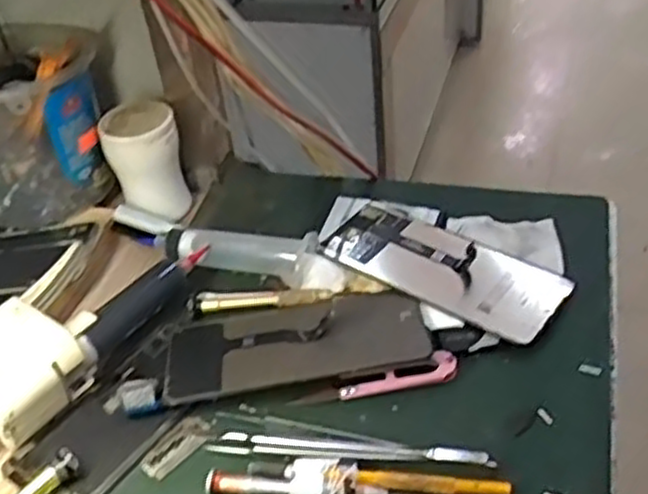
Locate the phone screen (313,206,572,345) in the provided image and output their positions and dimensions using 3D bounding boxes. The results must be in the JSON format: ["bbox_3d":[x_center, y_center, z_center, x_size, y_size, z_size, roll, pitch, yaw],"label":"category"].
[{"bbox_3d":[0.077,0.010,0.512,0.158,0.011,0.071,25,49,32],"label":"phone screen"}]

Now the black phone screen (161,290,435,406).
[{"bbox_3d":[-0.018,0.058,0.472,0.157,0.009,0.067,-11,39,-2],"label":"black phone screen"}]

